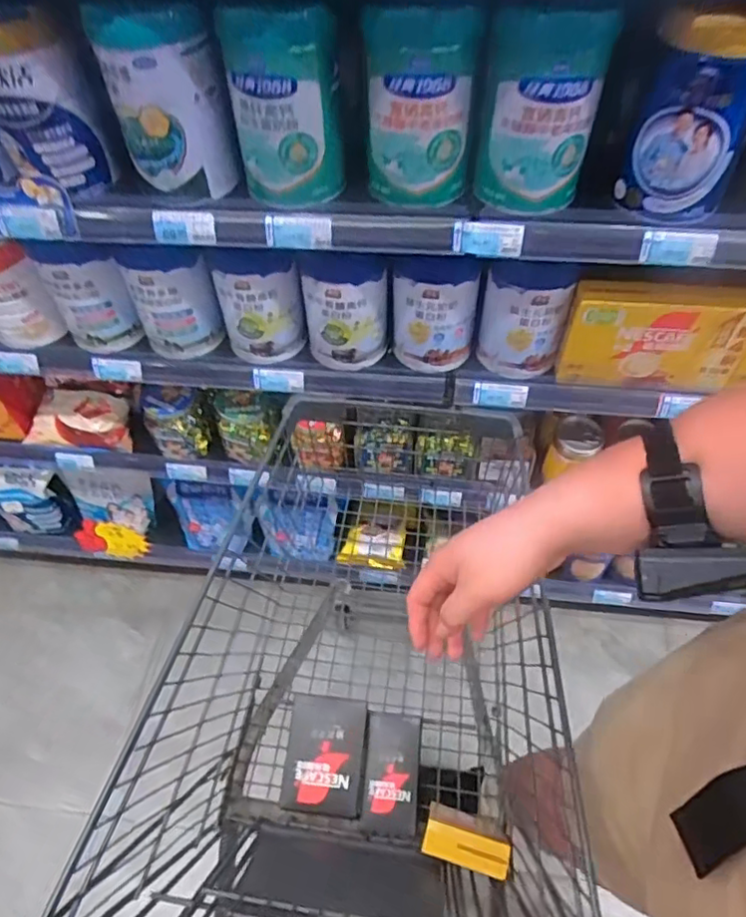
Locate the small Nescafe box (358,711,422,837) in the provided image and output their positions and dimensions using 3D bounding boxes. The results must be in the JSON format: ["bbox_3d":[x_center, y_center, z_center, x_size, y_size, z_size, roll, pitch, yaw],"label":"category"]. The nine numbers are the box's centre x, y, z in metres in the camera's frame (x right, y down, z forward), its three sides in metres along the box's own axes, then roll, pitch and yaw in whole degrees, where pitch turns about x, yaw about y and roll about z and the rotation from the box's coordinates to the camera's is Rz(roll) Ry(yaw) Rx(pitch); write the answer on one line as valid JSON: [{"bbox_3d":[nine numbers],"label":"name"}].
[{"bbox_3d":[0.027,0.459,0.878,0.080,0.043,0.156,4,54,4],"label":"small Nescafe box"}]

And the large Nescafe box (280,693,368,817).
[{"bbox_3d":[-0.068,0.430,0.870,0.113,0.047,0.154,3,54,4],"label":"large Nescafe box"}]

